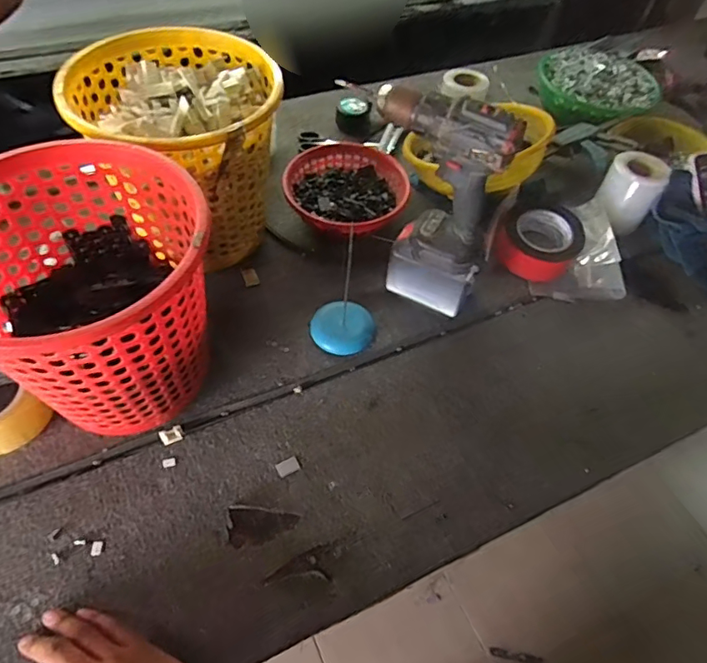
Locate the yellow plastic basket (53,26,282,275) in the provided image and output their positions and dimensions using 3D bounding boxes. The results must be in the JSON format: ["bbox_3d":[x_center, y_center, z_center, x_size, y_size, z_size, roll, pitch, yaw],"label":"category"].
[{"bbox_3d":[-0.220,-0.234,0.689,0.237,0.229,0.224,-3,56,-7],"label":"yellow plastic basket"}]

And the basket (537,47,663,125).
[{"bbox_3d":[0.481,-0.485,1.013,0.195,0.087,0.205,2,55,-3],"label":"basket"}]

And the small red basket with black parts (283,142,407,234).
[{"bbox_3d":[-0.011,-0.222,0.823,0.193,0.053,0.184,2,55,-3],"label":"small red basket with black parts"}]

